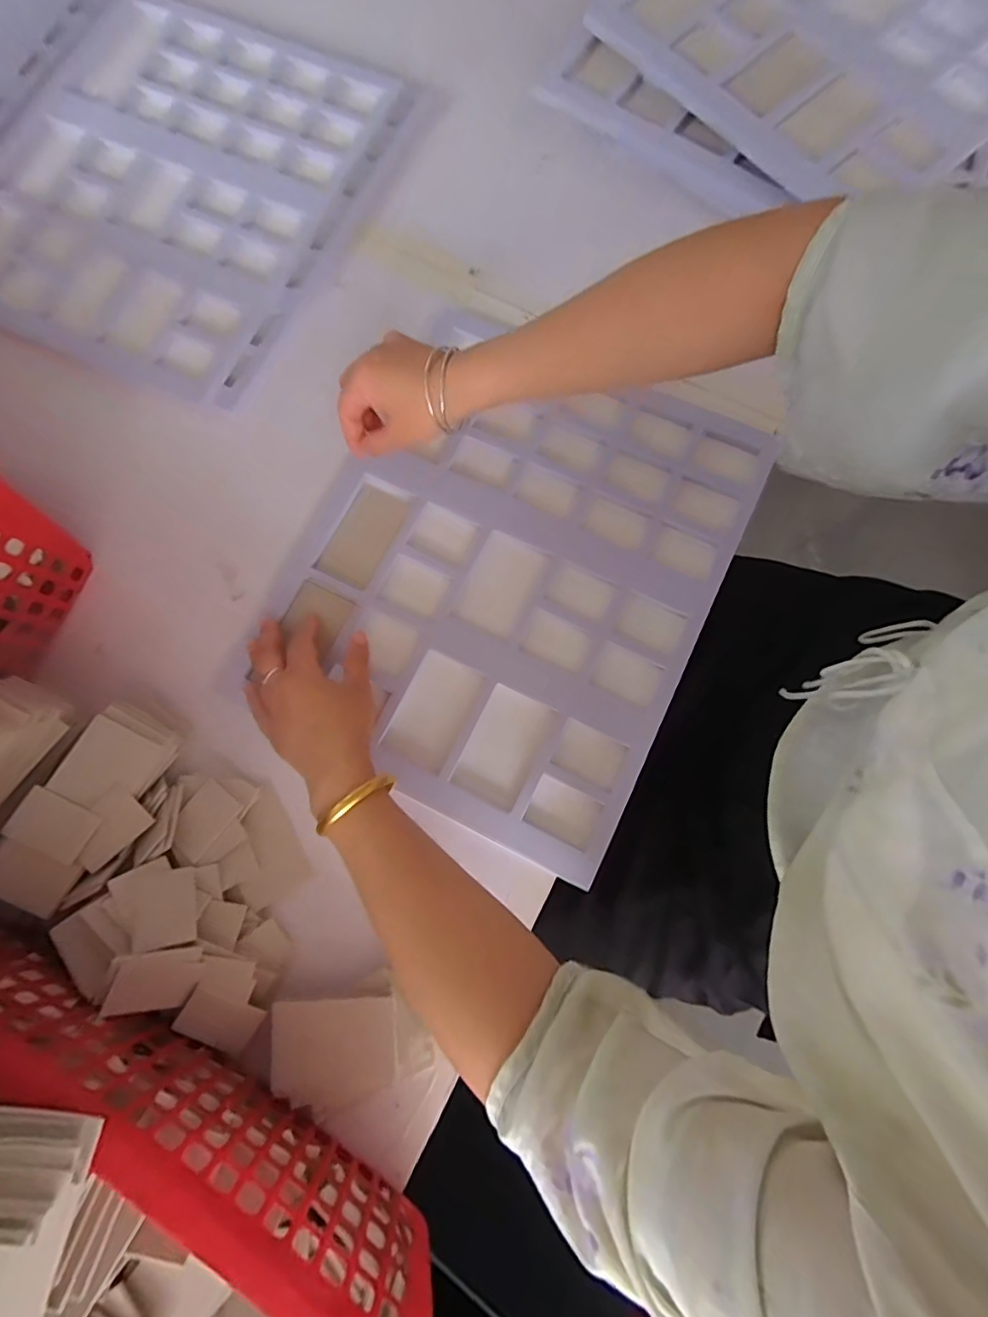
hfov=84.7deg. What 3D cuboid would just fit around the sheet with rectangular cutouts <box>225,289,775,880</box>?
[{"bbox_3d":[0.009,-0.084,0.478,0.350,0.021,0.413,26,81,5],"label":"sheet with rectangular cutouts"}]

